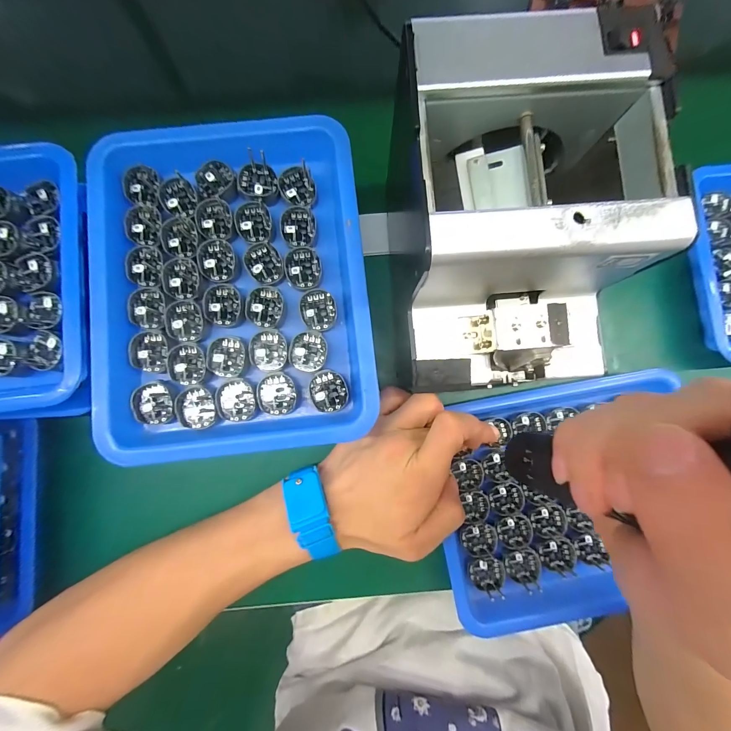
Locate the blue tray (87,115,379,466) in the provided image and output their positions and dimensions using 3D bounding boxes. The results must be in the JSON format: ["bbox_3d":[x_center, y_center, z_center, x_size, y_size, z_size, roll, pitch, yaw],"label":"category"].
[{"bbox_3d":[-0.088,-0.054,0.217,0.172,0.037,0.218,-7,82,-2],"label":"blue tray"}]

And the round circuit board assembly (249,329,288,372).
[{"bbox_3d":[-0.065,-0.010,0.212,0.023,0.005,0.028,-7,82,-2],"label":"round circuit board assembly"}]

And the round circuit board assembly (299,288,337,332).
[{"bbox_3d":[-0.032,-0.038,0.216,0.024,0.005,0.030,-4,82,-2],"label":"round circuit board assembly"}]

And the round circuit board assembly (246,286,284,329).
[{"bbox_3d":[-0.068,-0.040,0.215,0.023,0.006,0.028,6,82,0],"label":"round circuit board assembly"}]

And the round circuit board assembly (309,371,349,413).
[{"bbox_3d":[-0.024,0.017,0.211,0.024,0.004,0.028,-24,83,-4],"label":"round circuit board assembly"}]

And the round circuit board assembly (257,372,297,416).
[{"bbox_3d":[-0.058,0.019,0.210,0.024,0.005,0.027,3,82,-1],"label":"round circuit board assembly"}]

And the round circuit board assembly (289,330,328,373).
[{"bbox_3d":[-0.038,-0.010,0.212,0.024,0.004,0.027,7,82,0],"label":"round circuit board assembly"}]

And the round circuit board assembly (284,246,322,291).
[{"bbox_3d":[-0.043,-0.068,0.218,0.024,0.005,0.030,4,82,-1],"label":"round circuit board assembly"}]

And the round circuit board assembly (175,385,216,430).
[{"bbox_3d":[-0.109,0.027,0.205,0.026,0.005,0.027,0,82,-1],"label":"round circuit board assembly"}]

